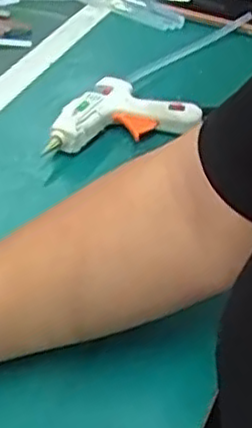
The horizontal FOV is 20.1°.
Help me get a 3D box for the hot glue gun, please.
[{"bbox_3d":[-0.011,-0.099,0.669,0.141,0.028,0.077,-9,39,-14],"label":"hot glue gun"}]

